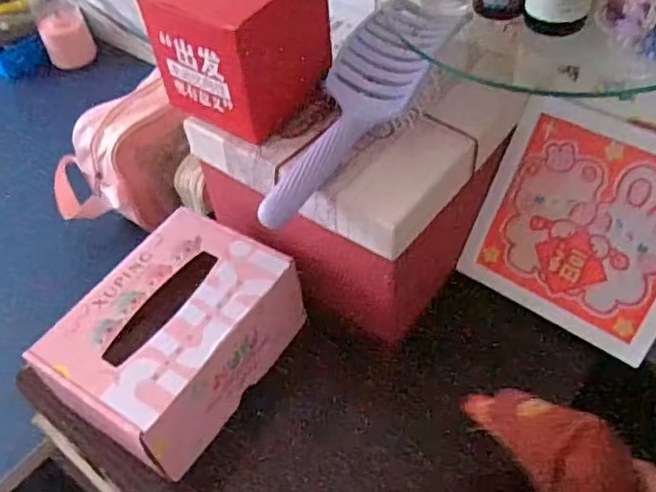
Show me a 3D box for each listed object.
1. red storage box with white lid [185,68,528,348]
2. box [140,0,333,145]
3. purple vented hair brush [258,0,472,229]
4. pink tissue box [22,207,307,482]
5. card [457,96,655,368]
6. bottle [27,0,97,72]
[{"bbox_3d":[0.027,-0.056,0.581,0.229,0.203,0.184,30,57,26],"label":"red storage box with white lid"},{"bbox_3d":[-0.069,-0.164,0.491,0.106,0.105,0.101,26,56,24],"label":"box"},{"bbox_3d":[0.023,-0.106,0.467,0.076,0.046,0.235,24,55,23],"label":"purple vented hair brush"},{"bbox_3d":[-0.125,0.074,0.521,0.137,0.080,0.185,25,56,24],"label":"pink tissue box"},{"bbox_3d":[0.216,-0.016,0.530,0.169,0.175,0.014,30,22,28],"label":"card"},{"bbox_3d":[-0.438,-0.388,1.007,0.076,0.205,0.064,-24,52,-16],"label":"bottle"}]

